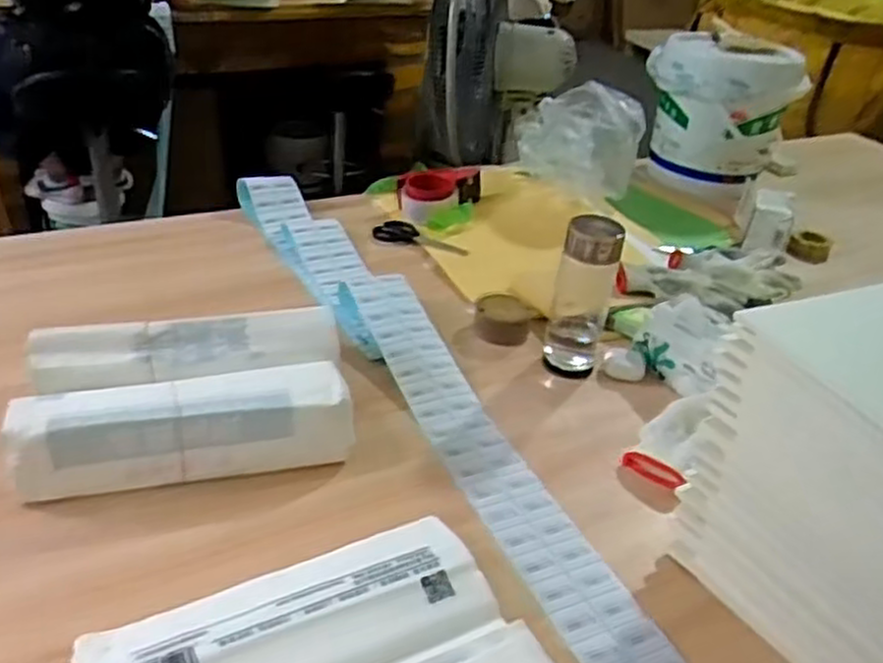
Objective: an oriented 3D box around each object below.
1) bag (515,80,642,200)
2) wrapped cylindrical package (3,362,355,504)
[{"bbox_3d":[0.227,-0.323,1.298,0.128,0.161,0.186,-11,37,-25],"label":"bag"},{"bbox_3d":[-0.235,0.094,0.730,0.300,0.078,0.076,-4,35,-16],"label":"wrapped cylindrical package"}]

